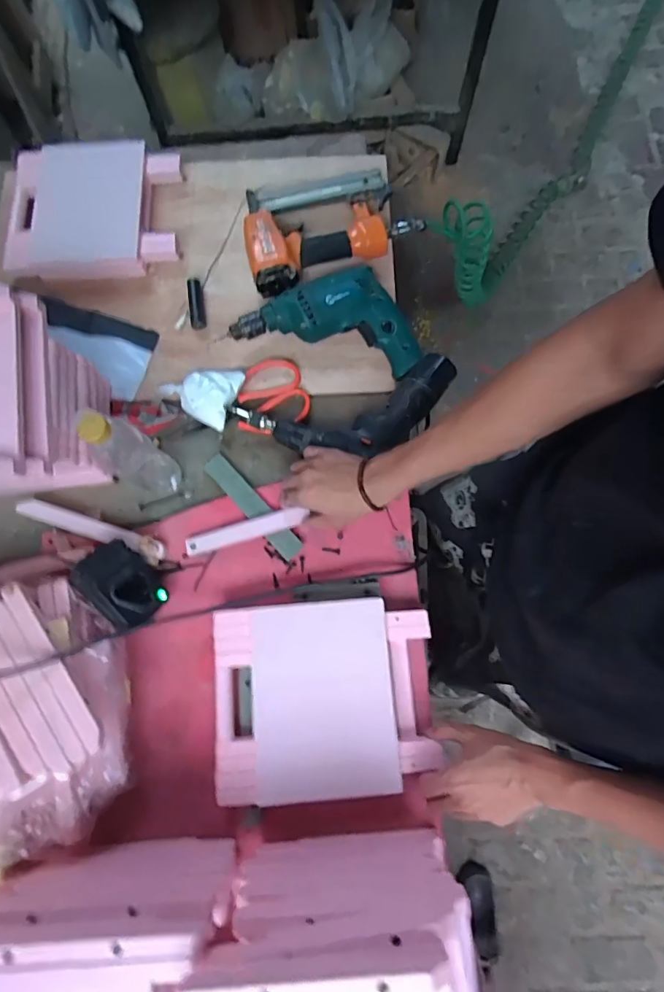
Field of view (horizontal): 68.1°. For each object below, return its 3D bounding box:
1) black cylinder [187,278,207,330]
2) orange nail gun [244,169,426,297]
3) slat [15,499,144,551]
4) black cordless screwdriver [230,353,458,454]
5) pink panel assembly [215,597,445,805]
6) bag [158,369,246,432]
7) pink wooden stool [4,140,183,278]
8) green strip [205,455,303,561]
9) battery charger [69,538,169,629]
[{"bbox_3d":[-0.198,-0.280,0.712,0.020,0.023,0.087,-11,77,-2],"label":"black cylinder"},{"bbox_3d":[-0.009,-0.397,0.714,0.255,0.061,0.170,-20,77,-4],"label":"orange nail gun"},{"bbox_3d":[-0.321,0.038,0.633,0.165,0.022,0.026,18,78,5],"label":"slat"},{"bbox_3d":[0.020,-0.105,0.641,0.290,0.060,0.113,-14,77,-3],"label":"black cordless screwdriver"},{"bbox_3d":[-0.008,0.226,0.565,0.240,0.032,0.204,-4,77,-1],"label":"pink panel assembly"},{"bbox_3d":[-0.180,-0.148,0.671,0.101,0.031,0.081,23,78,6],"label":"bag"},{"bbox_3d":[-0.362,-0.427,0.743,0.261,0.045,0.207,-2,77,0],"label":"pink wooden stool"},{"bbox_3d":[-0.105,0.011,0.643,0.029,0.006,0.173,-42,80,-9],"label":"green strip"},{"bbox_3d":[-0.254,0.108,0.592,0.108,0.041,0.082,51,40,-6],"label":"battery charger"}]

